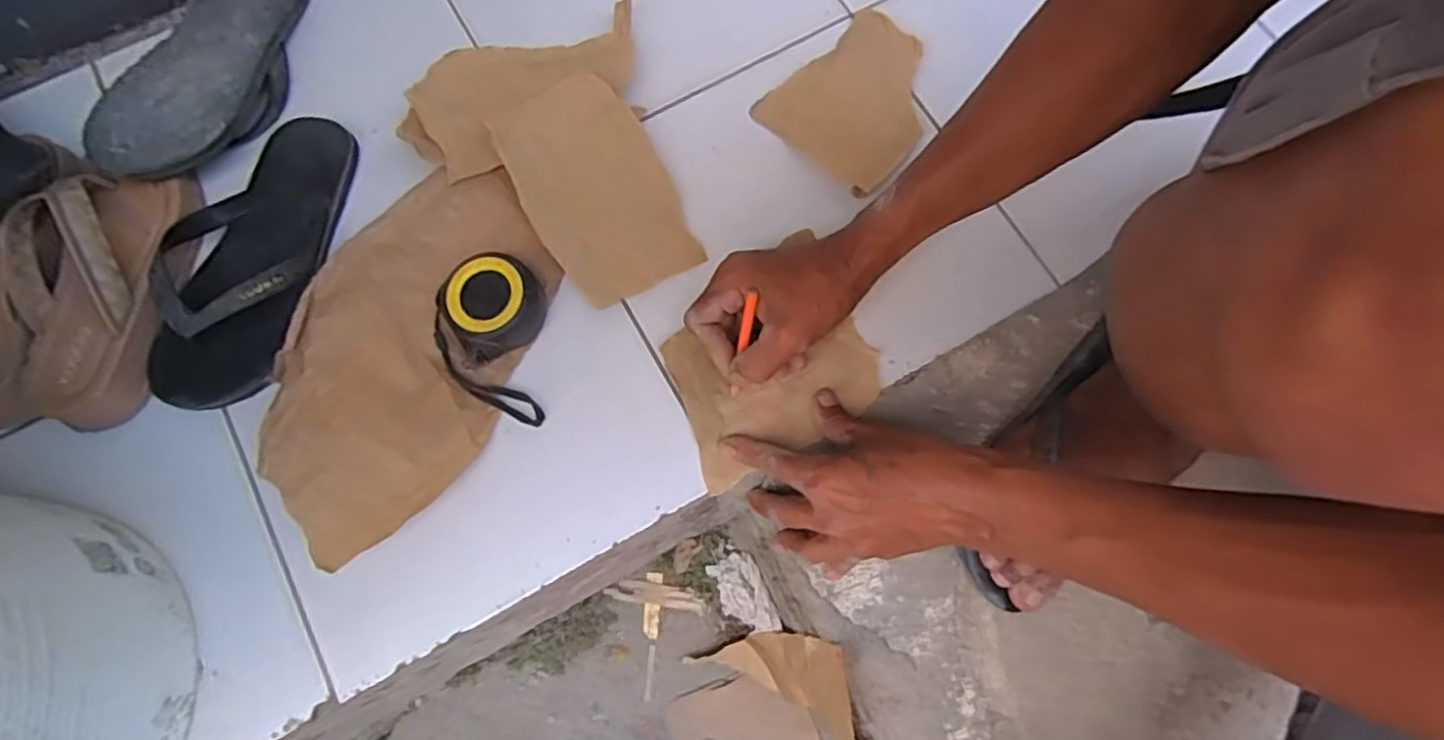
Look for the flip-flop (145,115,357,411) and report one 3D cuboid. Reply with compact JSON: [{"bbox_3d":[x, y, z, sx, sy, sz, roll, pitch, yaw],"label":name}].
[{"bbox_3d":[-0.362,-0.092,0.550,0.107,0.058,0.243,16,74,6],"label":"flip-flop"}]

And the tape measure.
[{"bbox_3d":[-0.176,-0.026,0.530,0.084,0.043,0.122,1,73,2],"label":"tape measure"}]

